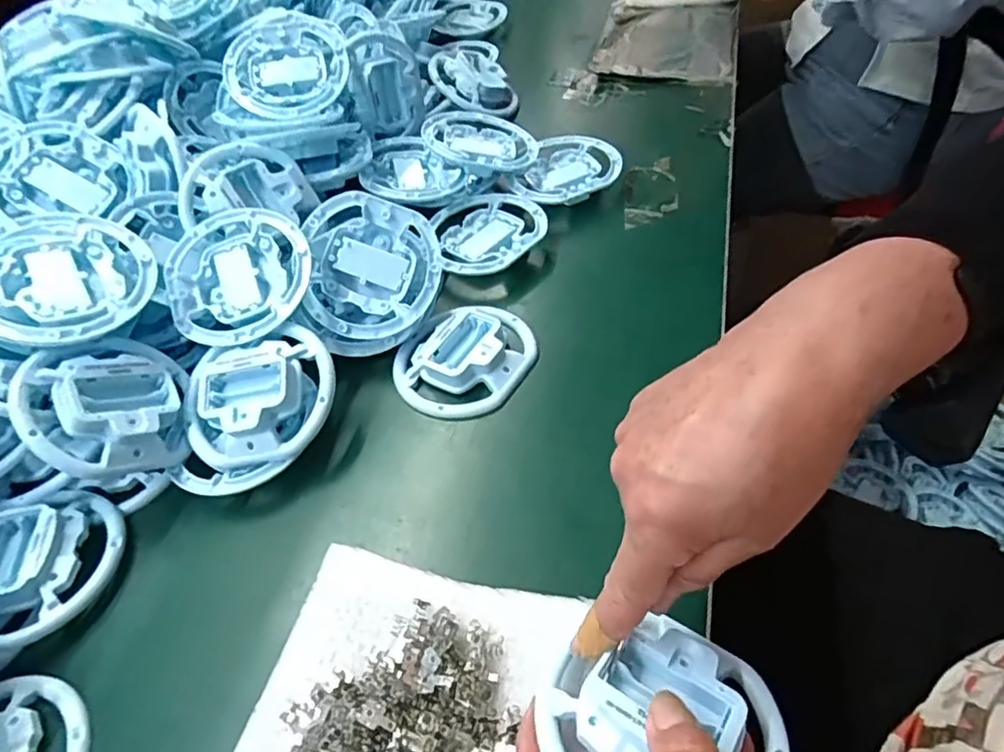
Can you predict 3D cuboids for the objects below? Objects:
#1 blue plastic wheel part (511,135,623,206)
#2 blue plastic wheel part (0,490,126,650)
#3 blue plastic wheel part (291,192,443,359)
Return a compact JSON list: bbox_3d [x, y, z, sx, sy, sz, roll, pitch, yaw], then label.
[{"bbox_3d":[0.061,-0.190,0.563,0.086,0.017,0.103,20,56,24],"label":"blue plastic wheel part"},{"bbox_3d":[-0.276,0.111,0.362,0.085,0.026,0.094,1,50,1],"label":"blue plastic wheel part"},{"bbox_3d":[-0.096,-0.073,0.450,0.098,0.019,0.112,5,88,1],"label":"blue plastic wheel part"}]

